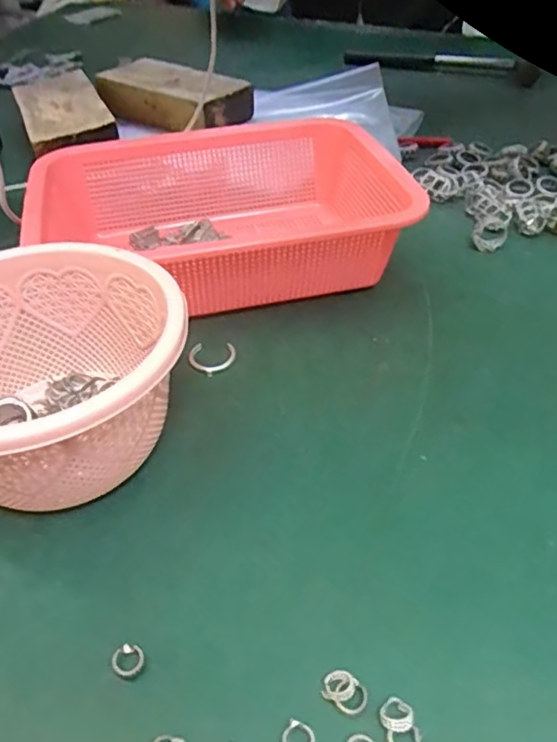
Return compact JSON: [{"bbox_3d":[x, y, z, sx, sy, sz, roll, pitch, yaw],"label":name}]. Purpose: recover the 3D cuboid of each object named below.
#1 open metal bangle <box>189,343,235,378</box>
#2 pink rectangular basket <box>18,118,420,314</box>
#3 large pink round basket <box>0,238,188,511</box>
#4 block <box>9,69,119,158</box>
[{"bbox_3d":[-0.045,-0.008,0.392,0.029,0.004,0.031,-2,43,2],"label":"open metal bangle"},{"bbox_3d":[-0.045,-0.117,0.458,0.263,0.082,0.184,-14,44,-12],"label":"pink rectangular basket"},{"bbox_3d":[-0.118,0.012,0.308,0.142,0.091,0.144,-2,43,2],"label":"large pink round basket"},{"bbox_3d":[-0.243,-0.288,0.664,0.091,0.043,0.189,-19,45,-16],"label":"block"}]

